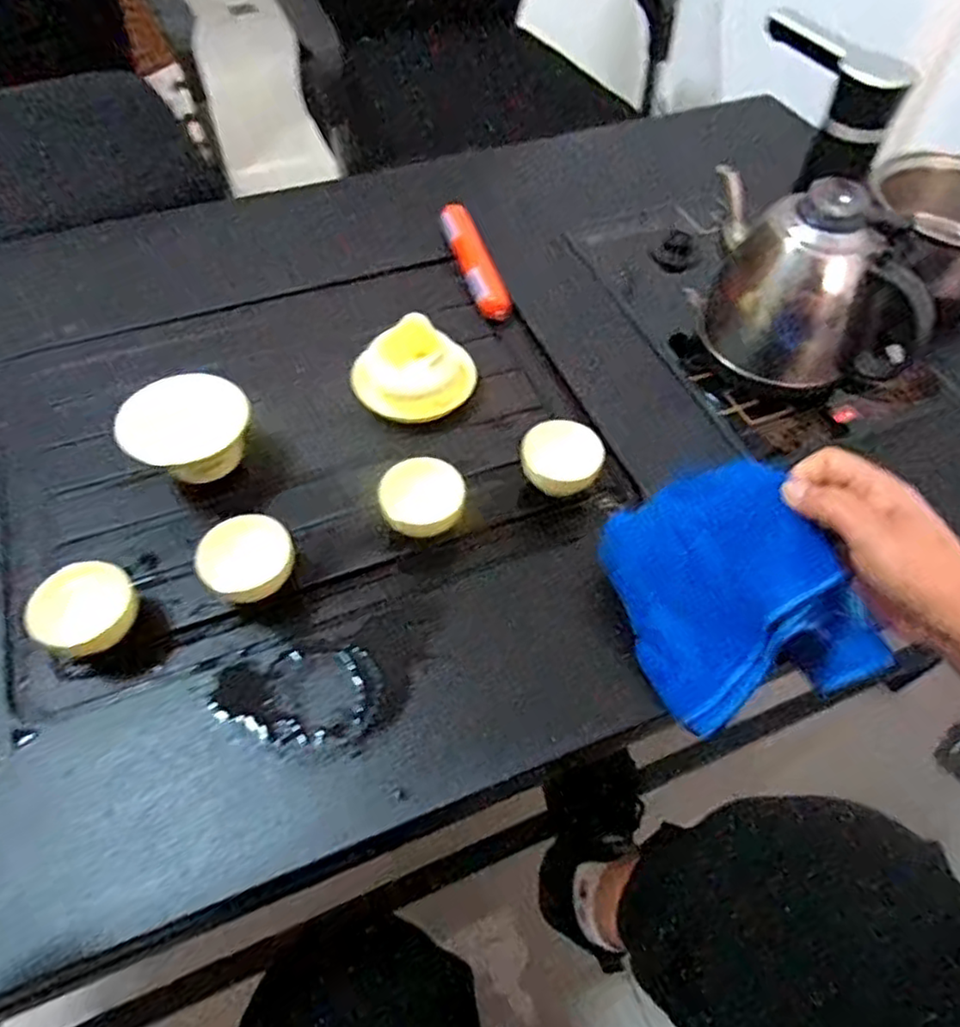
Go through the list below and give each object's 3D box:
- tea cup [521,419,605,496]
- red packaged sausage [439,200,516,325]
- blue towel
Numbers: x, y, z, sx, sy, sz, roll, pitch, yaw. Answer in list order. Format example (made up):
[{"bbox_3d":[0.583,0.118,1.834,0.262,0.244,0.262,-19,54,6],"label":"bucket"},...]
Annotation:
[{"bbox_3d":[0.063,-0.038,0.539,0.060,0.043,0.056,1,55,-1],"label":"tea cup"},{"bbox_3d":[-0.007,-0.261,0.702,0.033,0.035,0.156,-16,57,-13],"label":"red packaged sausage"},{"bbox_3d":[0.161,0.052,0.439,0.131,0.033,0.154,-28,83,22],"label":"blue towel"}]

